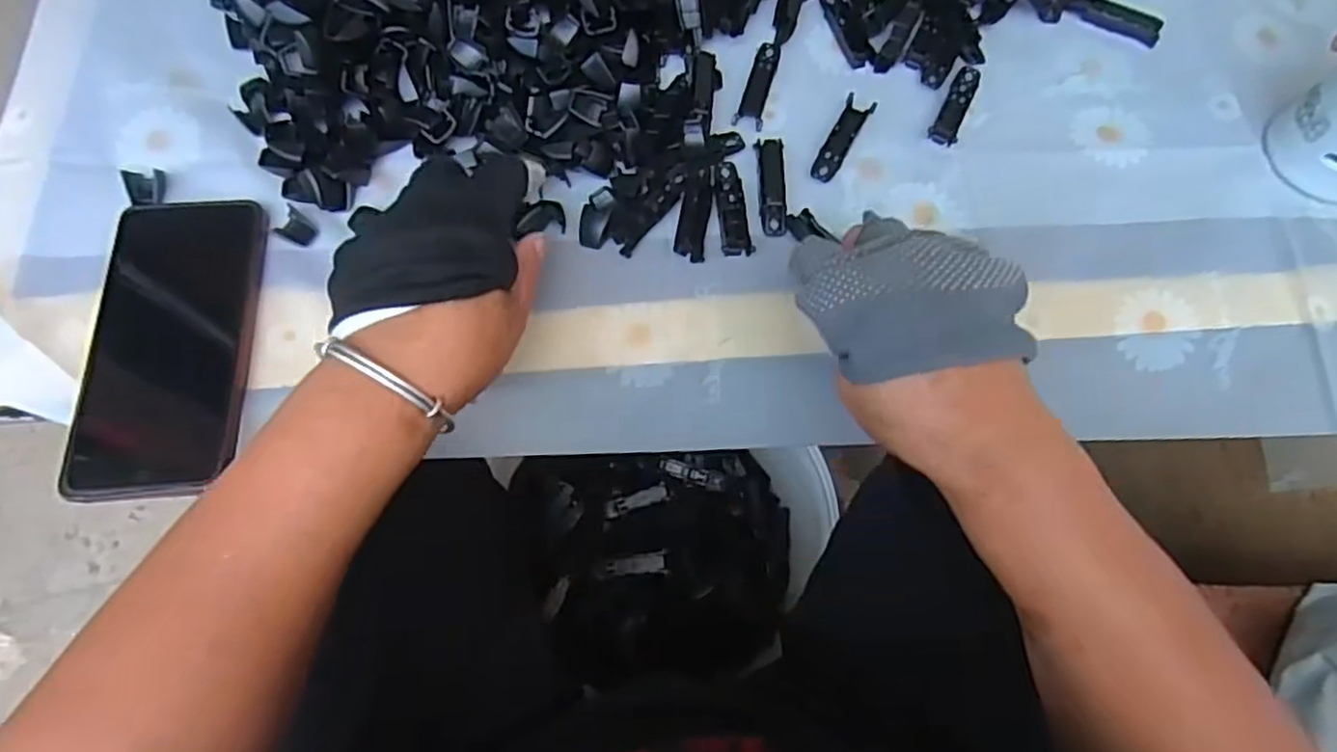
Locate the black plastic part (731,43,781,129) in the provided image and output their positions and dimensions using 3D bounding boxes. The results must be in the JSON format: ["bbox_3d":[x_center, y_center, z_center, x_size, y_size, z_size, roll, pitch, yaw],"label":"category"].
[{"bbox_3d":[0.057,-0.187,0.448,0.017,0.008,0.069,15,71,4],"label":"black plastic part"}]

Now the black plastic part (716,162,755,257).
[{"bbox_3d":[0.037,-0.100,0.415,0.017,0.006,0.063,-5,70,-3],"label":"black plastic part"}]

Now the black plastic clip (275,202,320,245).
[{"bbox_3d":[-0.210,-0.083,0.402,0.022,0.006,0.017,30,72,9],"label":"black plastic clip"}]

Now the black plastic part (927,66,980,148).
[{"bbox_3d":[0.180,-0.170,0.446,0.016,0.007,0.059,25,72,7],"label":"black plastic part"}]

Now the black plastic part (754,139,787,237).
[{"bbox_3d":[0.061,-0.113,0.421,0.016,0.008,0.065,-1,70,-2],"label":"black plastic part"}]

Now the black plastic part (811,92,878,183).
[{"bbox_3d":[0.107,-0.145,0.436,0.017,0.006,0.063,27,72,8],"label":"black plastic part"}]

